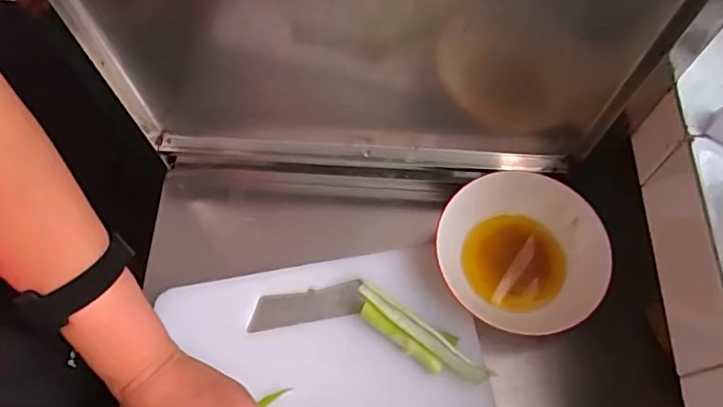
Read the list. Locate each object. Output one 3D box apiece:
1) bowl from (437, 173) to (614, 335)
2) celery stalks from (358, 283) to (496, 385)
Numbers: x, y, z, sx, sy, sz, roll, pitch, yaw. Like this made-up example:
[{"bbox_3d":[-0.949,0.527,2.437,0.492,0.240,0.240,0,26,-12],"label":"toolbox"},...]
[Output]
[{"bbox_3d":[0.150,0.051,0.523,0.149,0.061,0.152,-1,65,1],"label":"bowl"},{"bbox_3d":[0.053,0.125,0.500,0.132,0.040,0.033,31,69,15],"label":"celery stalks"}]

